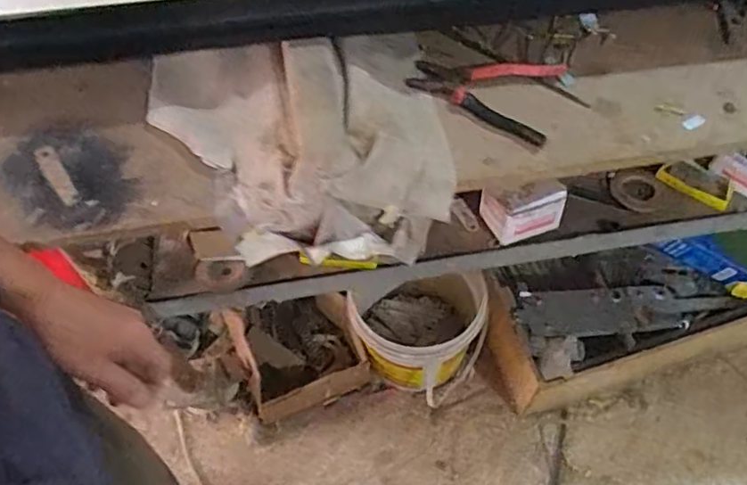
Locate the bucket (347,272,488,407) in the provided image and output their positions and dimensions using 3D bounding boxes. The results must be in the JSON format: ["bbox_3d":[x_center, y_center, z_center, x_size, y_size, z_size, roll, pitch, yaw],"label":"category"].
[{"bbox_3d":[0.100,0.193,1.367,0.277,0.298,0.250,16,59,12],"label":"bucket"}]

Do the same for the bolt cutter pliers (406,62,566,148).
[{"bbox_3d":[0.148,-0.201,0.775,0.187,0.020,0.122,25,61,18],"label":"bolt cutter pliers"}]

